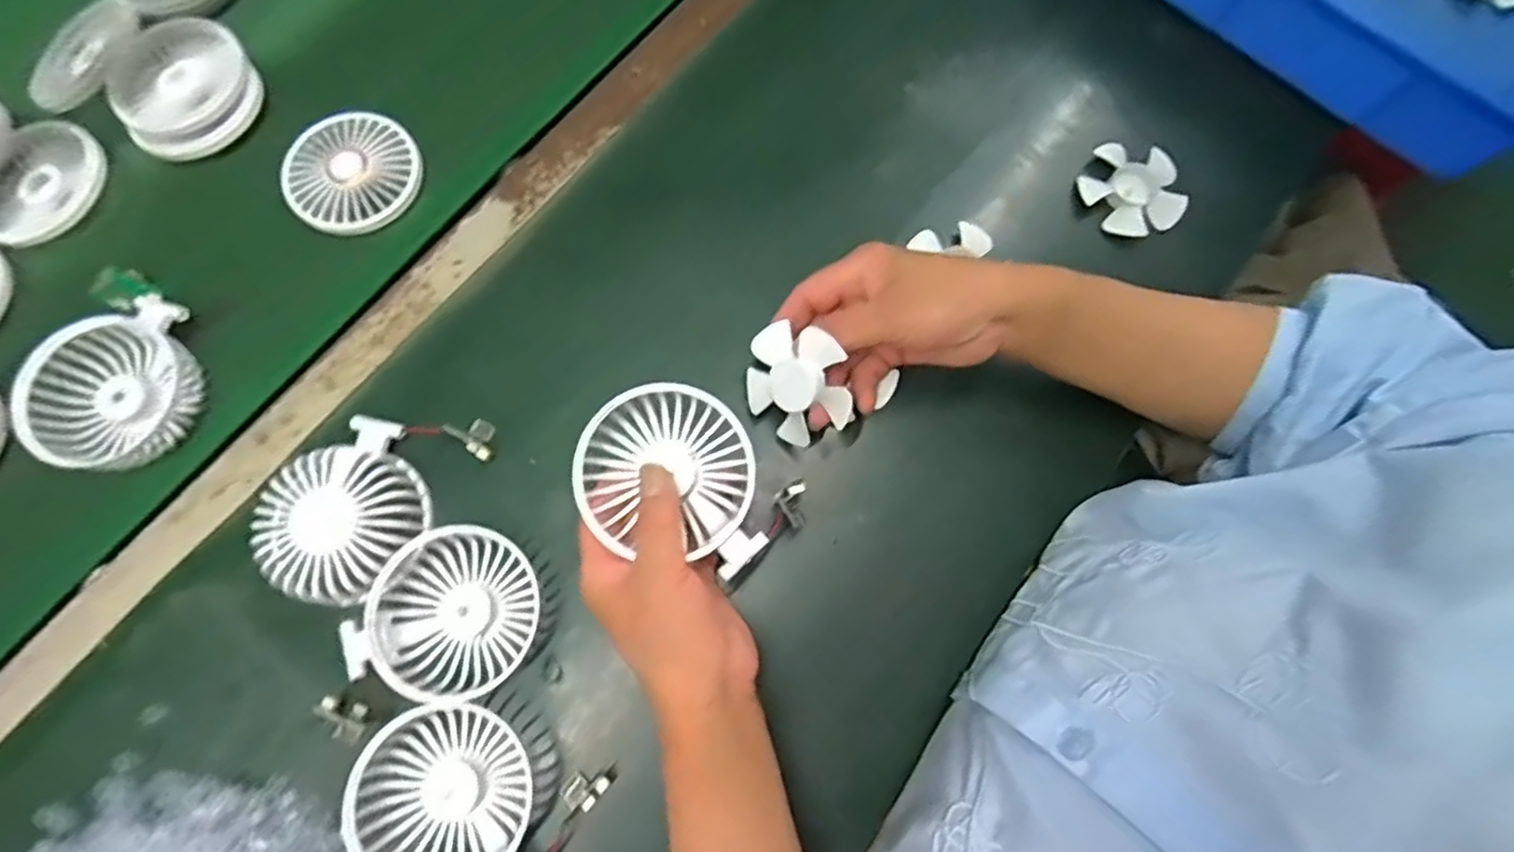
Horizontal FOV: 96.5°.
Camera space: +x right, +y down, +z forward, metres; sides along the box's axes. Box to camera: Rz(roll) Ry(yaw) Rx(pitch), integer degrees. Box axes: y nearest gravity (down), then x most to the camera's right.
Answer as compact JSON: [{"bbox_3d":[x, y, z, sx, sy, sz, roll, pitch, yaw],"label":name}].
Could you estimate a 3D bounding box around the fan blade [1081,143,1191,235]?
[{"bbox_3d":[0.260,-0.164,0.472,0.062,0.021,0.070,-17,76,-5],"label":"fan blade"}]

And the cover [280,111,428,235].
[{"bbox_3d":[-0.273,-0.172,0.455,0.086,0.007,0.084,-36,78,-9],"label":"cover"}]

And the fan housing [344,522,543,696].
[{"bbox_3d":[-0.170,0.100,0.372,0.086,0.026,0.086,16,76,4],"label":"fan housing"}]

